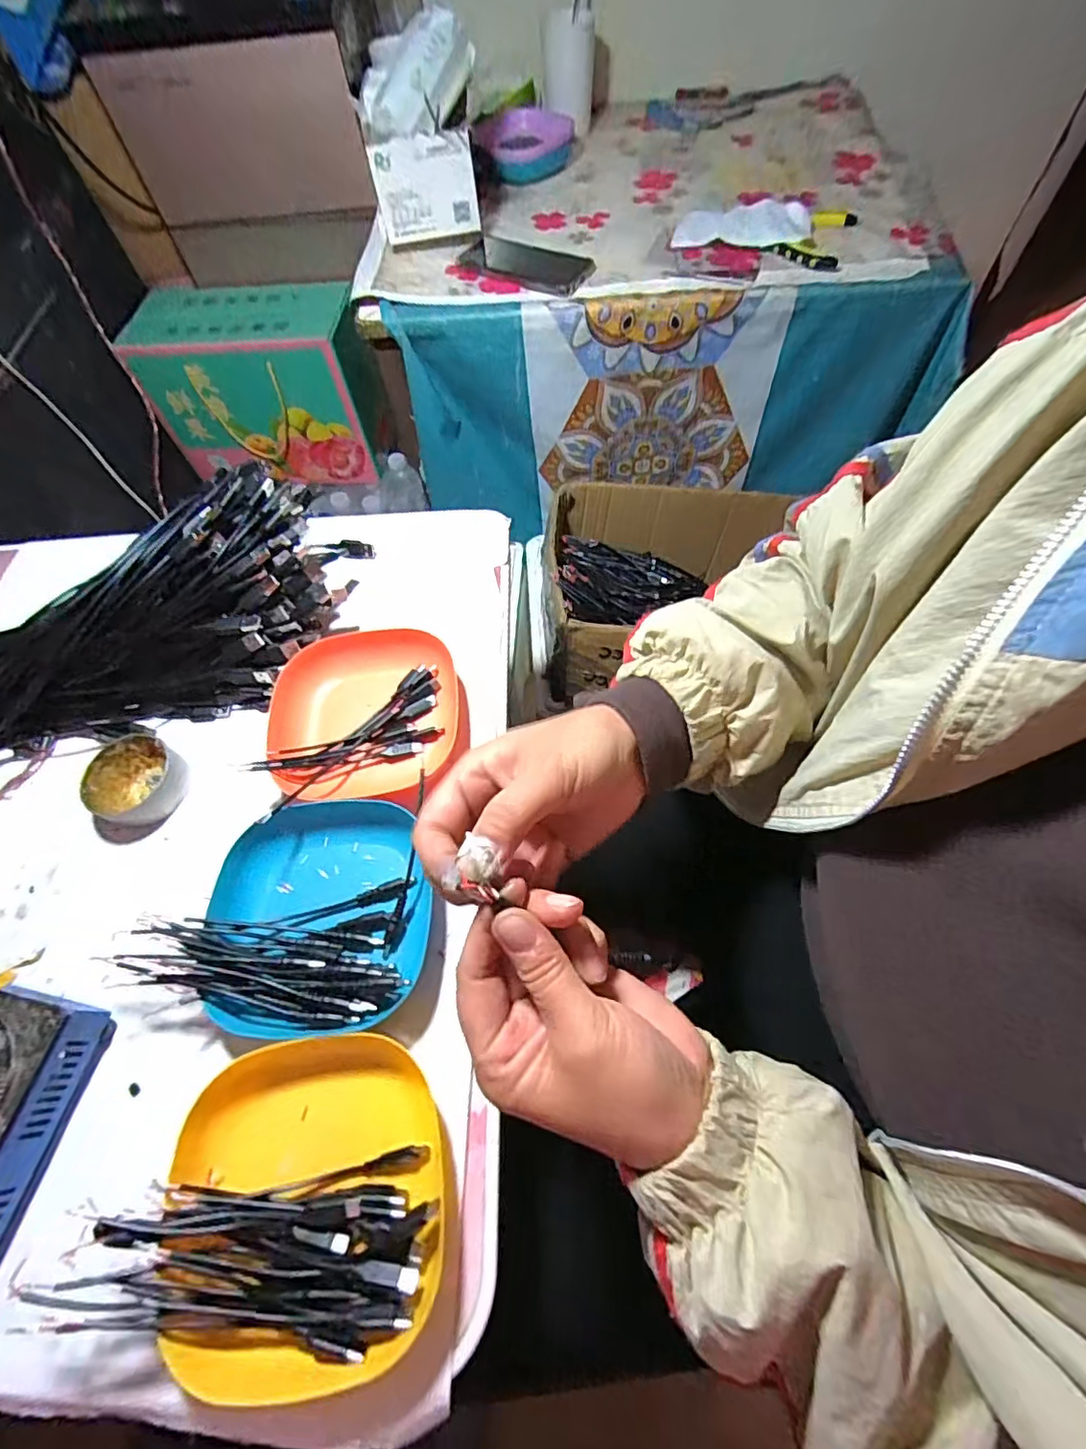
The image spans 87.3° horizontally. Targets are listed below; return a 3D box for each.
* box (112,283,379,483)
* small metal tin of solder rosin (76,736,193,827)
[{"bbox_3d":[-0.439,-0.543,0.930,0.326,0.230,0.173,6,63,7],"label":"box"},{"bbox_3d":[-0.300,0.041,0.420,0.059,0.025,0.062,-1,62,3],"label":"small metal tin of solder rosin"}]

